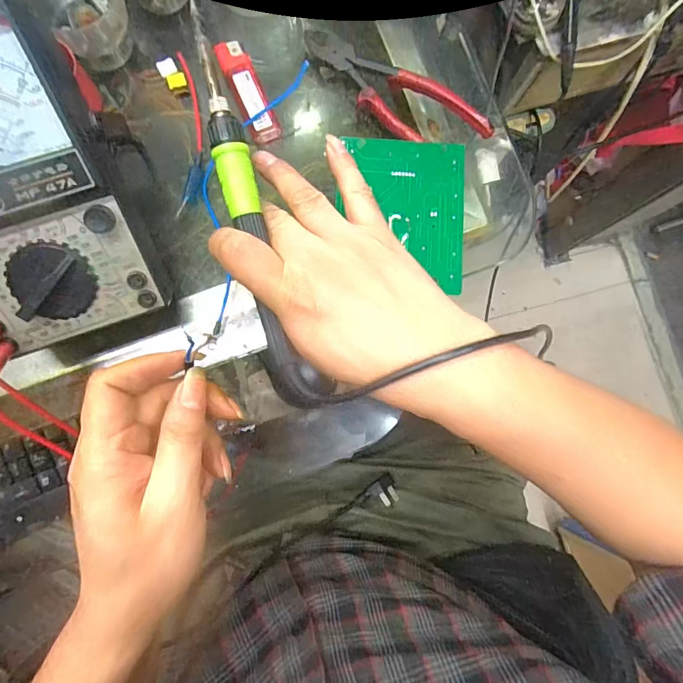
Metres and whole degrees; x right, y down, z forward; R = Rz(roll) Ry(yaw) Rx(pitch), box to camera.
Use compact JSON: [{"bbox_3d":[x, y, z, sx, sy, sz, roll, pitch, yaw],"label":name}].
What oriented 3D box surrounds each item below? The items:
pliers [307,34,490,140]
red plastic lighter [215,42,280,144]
[{"bbox_3d":[0.038,-0.189,0.321,0.156,0.017,0.046,35,83,1],"label":"pliers"},{"bbox_3d":[-0.070,-0.189,0.322,0.022,0.011,0.080,-24,85,-5],"label":"red plastic lighter"}]

